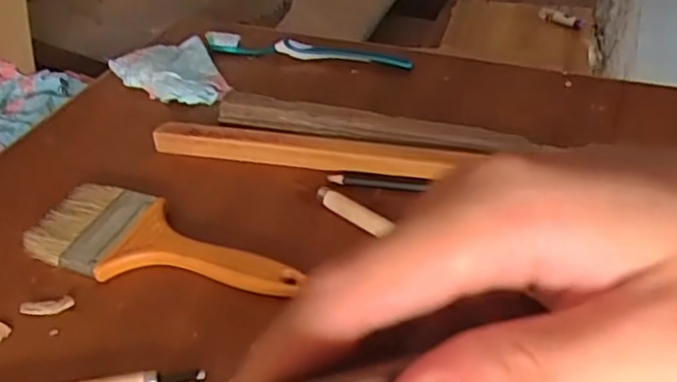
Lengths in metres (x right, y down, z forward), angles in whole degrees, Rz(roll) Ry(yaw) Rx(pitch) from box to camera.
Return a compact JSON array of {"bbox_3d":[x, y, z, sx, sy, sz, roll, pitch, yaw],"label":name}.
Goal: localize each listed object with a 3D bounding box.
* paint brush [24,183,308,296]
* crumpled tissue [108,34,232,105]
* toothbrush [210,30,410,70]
[{"bbox_3d":[-0.105,0.034,0.409,0.181,0.016,0.067,12,43,19],"label":"paint brush"},{"bbox_3d":[-0.140,-0.103,0.568,0.080,0.018,0.103,-26,45,-23],"label":"crumpled tissue"},{"bbox_3d":[-0.030,-0.126,0.587,0.191,0.013,0.016,10,43,17],"label":"toothbrush"}]

